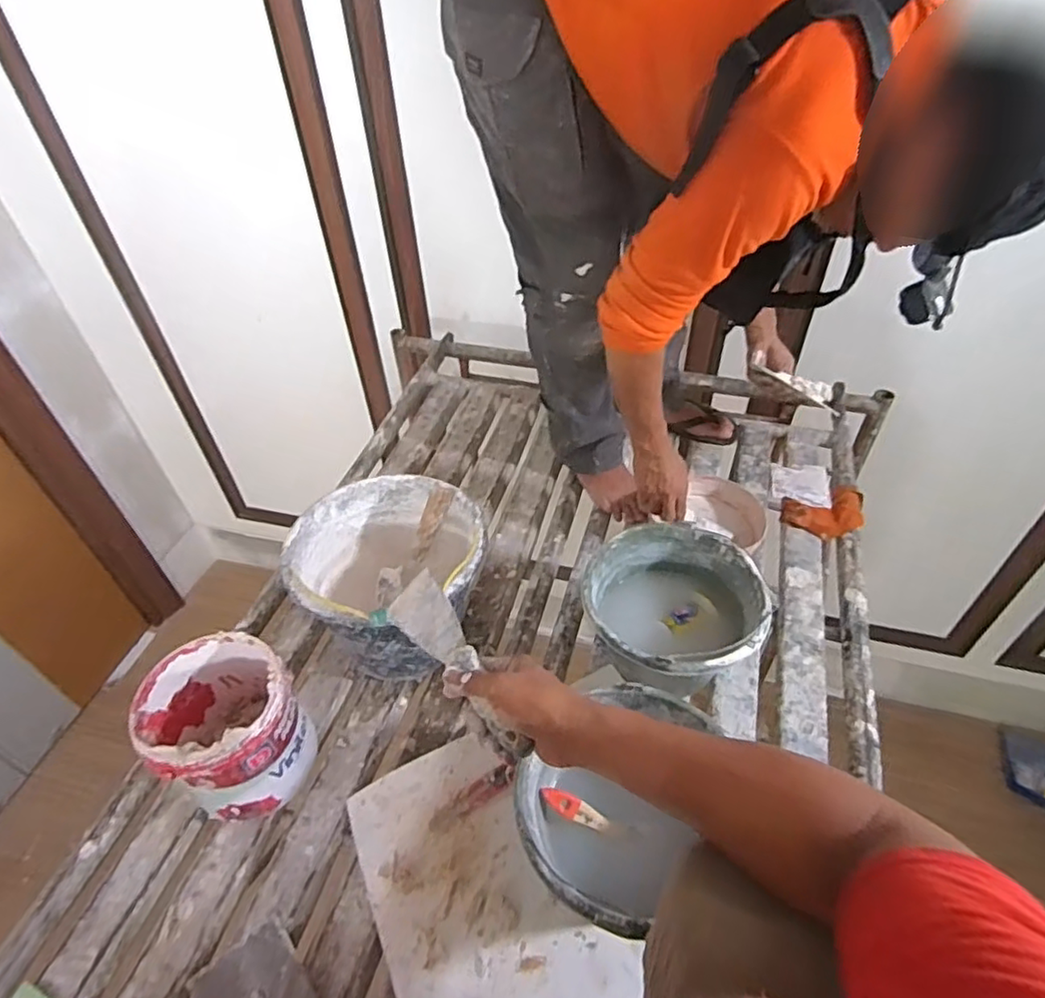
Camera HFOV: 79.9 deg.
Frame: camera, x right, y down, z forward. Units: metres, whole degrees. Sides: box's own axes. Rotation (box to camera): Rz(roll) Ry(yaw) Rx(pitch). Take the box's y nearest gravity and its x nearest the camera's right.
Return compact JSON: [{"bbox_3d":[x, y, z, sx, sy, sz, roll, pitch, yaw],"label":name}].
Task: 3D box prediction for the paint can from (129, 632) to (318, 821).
[{"bbox_3d":[-0.390,0.307,0.839,0.182,0.197,0.171,-1,44,1],"label":"paint can"}]

